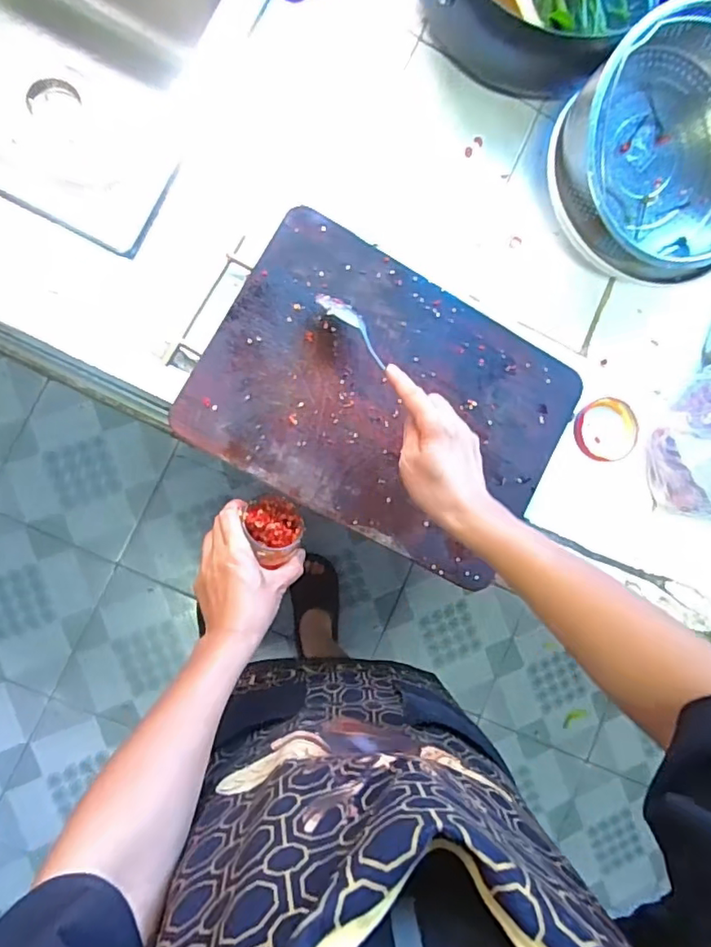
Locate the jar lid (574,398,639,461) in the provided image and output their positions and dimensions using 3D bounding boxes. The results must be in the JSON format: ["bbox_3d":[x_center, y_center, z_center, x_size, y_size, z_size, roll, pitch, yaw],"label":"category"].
[{"bbox_3d":[0.268,-0.047,0.610,0.068,0.016,0.065,1,86,-11],"label":"jar lid"}]

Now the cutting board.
[{"bbox_3d":[0.035,-0.072,0.554,0.340,0.015,0.252,28,85,-6],"label":"cutting board"}]

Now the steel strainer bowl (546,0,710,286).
[{"bbox_3d":[0.308,-0.303,0.540,0.209,0.118,0.198,1,86,-11],"label":"steel strainer bowl"}]

